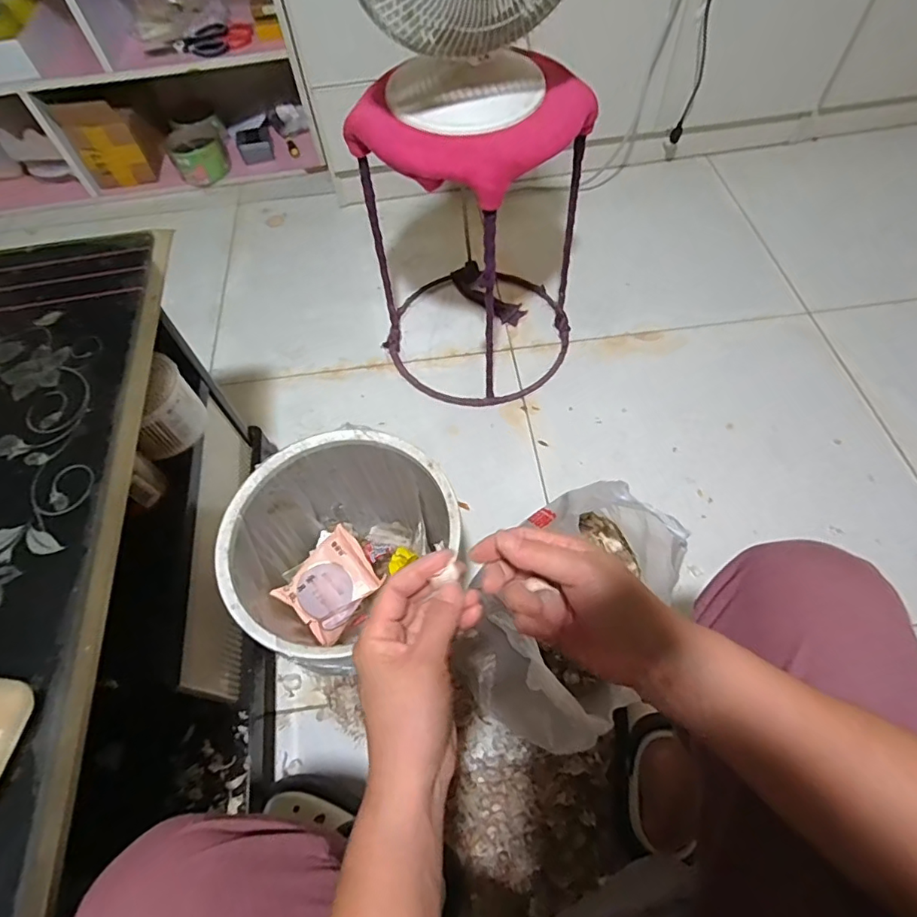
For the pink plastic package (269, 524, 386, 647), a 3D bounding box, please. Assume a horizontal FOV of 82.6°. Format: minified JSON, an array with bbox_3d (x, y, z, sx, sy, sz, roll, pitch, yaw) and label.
[{"bbox_3d":[-0.145,0.147,0.608,0.085,0.033,0.107,43,82,8],"label":"pink plastic package"}]

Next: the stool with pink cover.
[{"bbox_3d":[0.031,-0.366,0.872,0.344,0.469,0.362,10,61,10],"label":"stool with pink cover"}]

